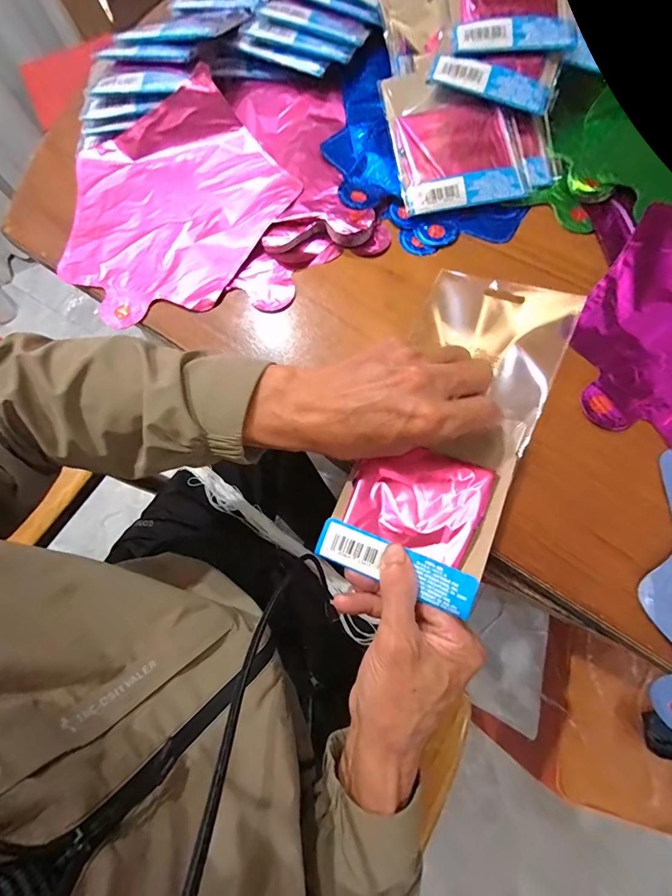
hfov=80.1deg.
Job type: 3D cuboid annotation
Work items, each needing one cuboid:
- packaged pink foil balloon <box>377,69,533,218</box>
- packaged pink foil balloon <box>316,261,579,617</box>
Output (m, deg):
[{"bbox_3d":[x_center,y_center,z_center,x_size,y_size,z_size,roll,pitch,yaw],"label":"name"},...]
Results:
[{"bbox_3d":[0.114,-0.307,0.392,0.117,0.009,0.156,-12,81,1],"label":"packaged pink foil balloon"},{"bbox_3d":[0.091,-0.025,0.310,0.118,0.023,0.271,26,74,10],"label":"packaged pink foil balloon"}]

